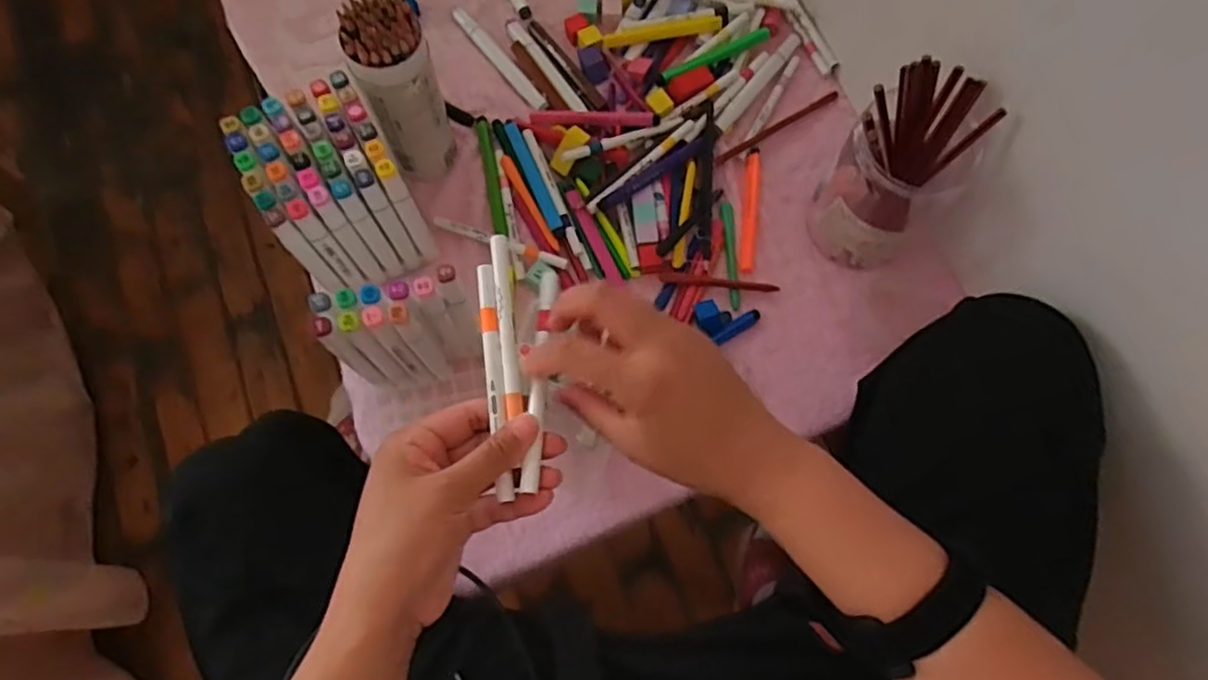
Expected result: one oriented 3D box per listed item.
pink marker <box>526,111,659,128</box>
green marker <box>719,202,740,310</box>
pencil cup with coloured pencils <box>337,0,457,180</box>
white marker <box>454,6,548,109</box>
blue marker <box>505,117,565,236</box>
[{"bbox_3d":[-0.009,-0.215,0.666,0.123,0.015,0.015,3,73,-1],"label":"pink marker"},{"bbox_3d":[0.120,-0.081,0.644,0.012,0.006,0.108,-2,73,-3],"label":"green marker"},{"bbox_3d":[-0.169,-0.208,0.593,0.061,0.180,0.064,1,73,-2],"label":"pencil cup with coloured pencils"},{"bbox_3d":[-0.106,-0.289,0.695,0.016,0.013,0.154,-37,78,-9],"label":"white marker"},{"bbox_3d":[-0.067,-0.158,0.654,0.013,0.011,0.133,-22,75,-9],"label":"blue marker"}]

